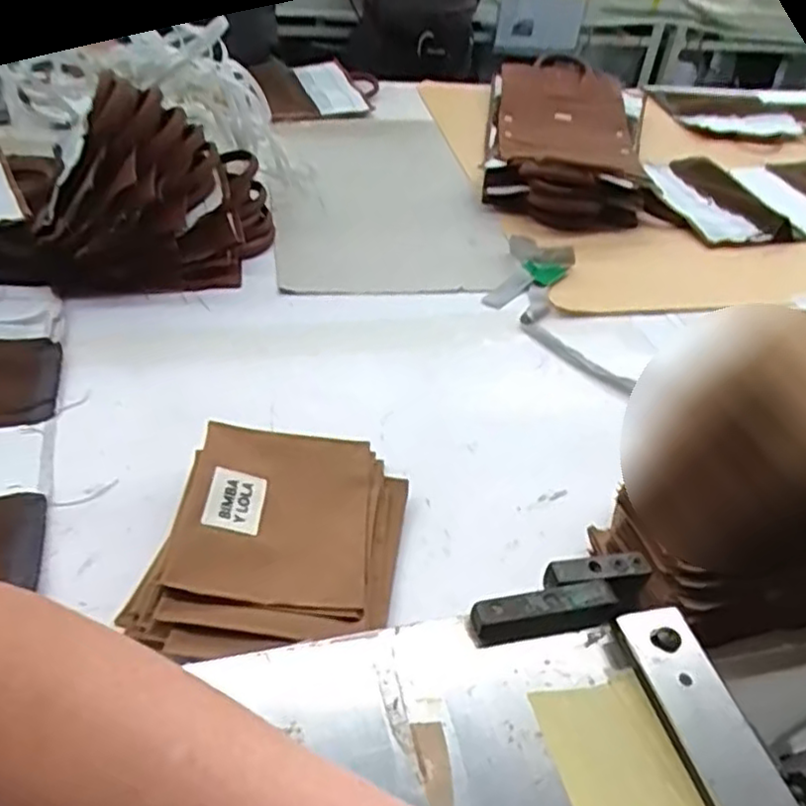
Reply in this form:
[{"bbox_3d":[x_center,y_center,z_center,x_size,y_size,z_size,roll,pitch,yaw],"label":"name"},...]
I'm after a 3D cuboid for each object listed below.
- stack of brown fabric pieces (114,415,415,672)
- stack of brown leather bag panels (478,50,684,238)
[{"bbox_3d":[-0.090,0.102,0.535,0.172,0.041,0.206,8,41,1],"label":"stack of brown fabric pieces"},{"bbox_3d":[0.288,-0.464,1.200,0.274,0.073,0.556,8,41,1],"label":"stack of brown leather bag panels"}]

